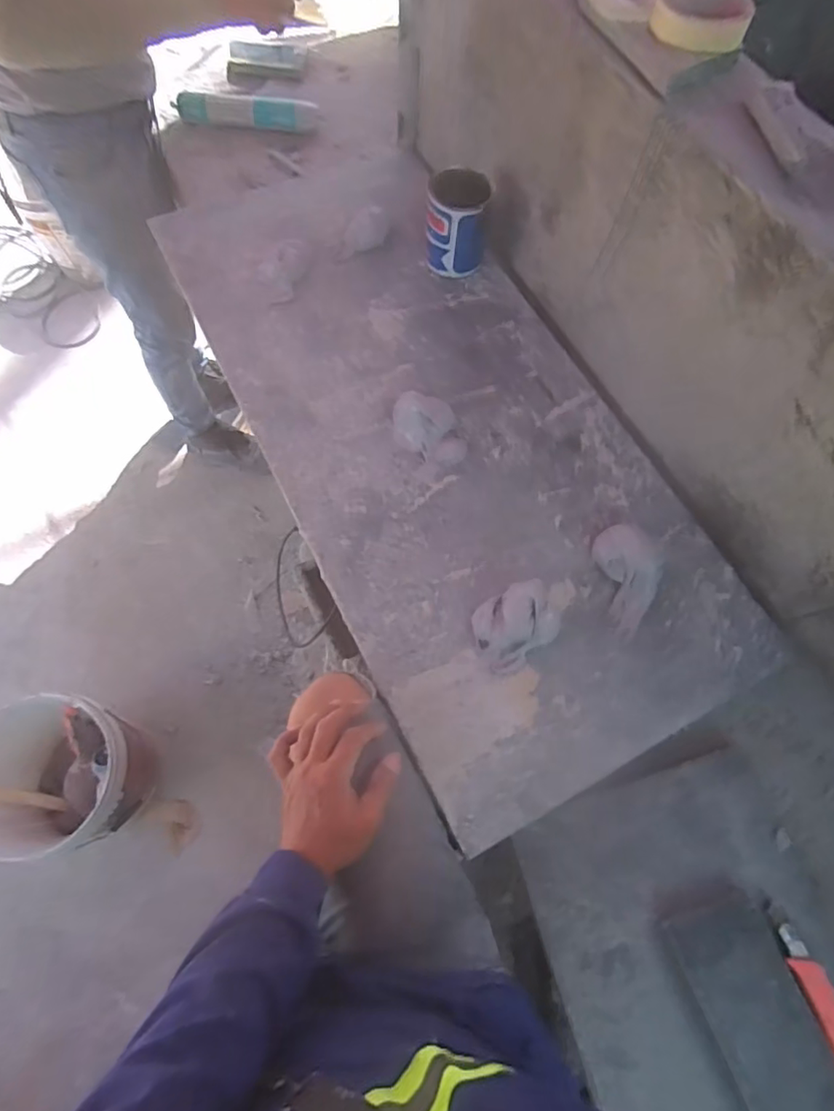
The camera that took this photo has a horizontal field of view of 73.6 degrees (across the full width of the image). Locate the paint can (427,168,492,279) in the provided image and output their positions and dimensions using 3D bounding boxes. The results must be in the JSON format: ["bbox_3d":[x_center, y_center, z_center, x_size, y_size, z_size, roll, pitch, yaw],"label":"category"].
[{"bbox_3d":[0.060,-0.515,0.875,0.089,0.133,0.089,1,68,-2],"label":"paint can"}]

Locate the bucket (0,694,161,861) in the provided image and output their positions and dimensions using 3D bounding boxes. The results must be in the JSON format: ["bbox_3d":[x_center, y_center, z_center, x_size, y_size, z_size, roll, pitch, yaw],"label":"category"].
[{"bbox_3d":[-0.753,0.472,1.206,0.323,0.278,0.296,-1,68,-2],"label":"bucket"}]

